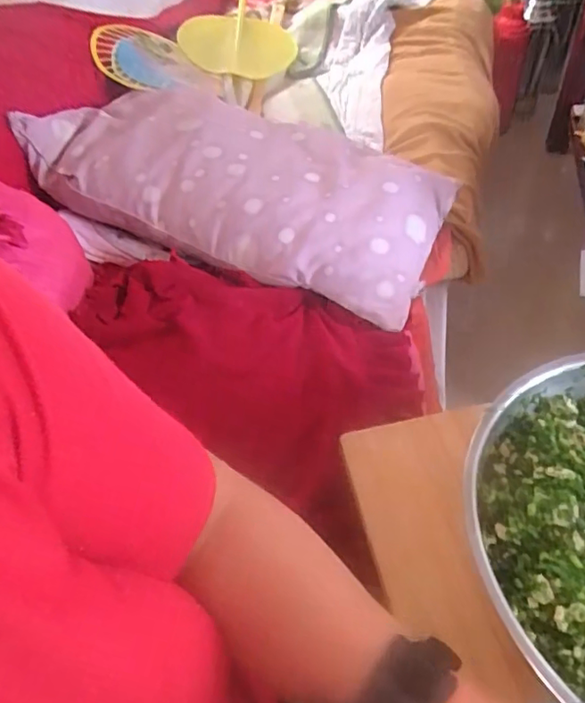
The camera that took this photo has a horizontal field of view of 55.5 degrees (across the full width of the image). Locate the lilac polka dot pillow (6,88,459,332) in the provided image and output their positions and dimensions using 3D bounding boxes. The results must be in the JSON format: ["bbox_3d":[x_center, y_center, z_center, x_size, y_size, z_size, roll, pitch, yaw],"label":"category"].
[{"bbox_3d":[-0.087,-0.268,0.834,0.624,0.103,0.317,18,54,21],"label":"lilac polka dot pillow"}]

